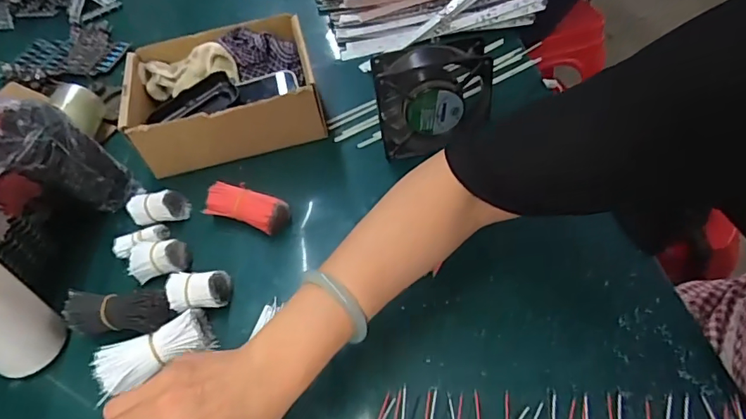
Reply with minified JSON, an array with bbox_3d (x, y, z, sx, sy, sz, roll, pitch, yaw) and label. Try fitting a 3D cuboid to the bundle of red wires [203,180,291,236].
[{"bbox_3d":[-0.134,-0.003,0.531,0.088,0.023,0.038,15,53,18],"label":"bundle of red wires"}]

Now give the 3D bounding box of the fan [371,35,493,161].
[{"bbox_3d":[0.061,-0.113,0.540,0.124,0.127,0.040,-12,49,-3],"label":"fan"}]

